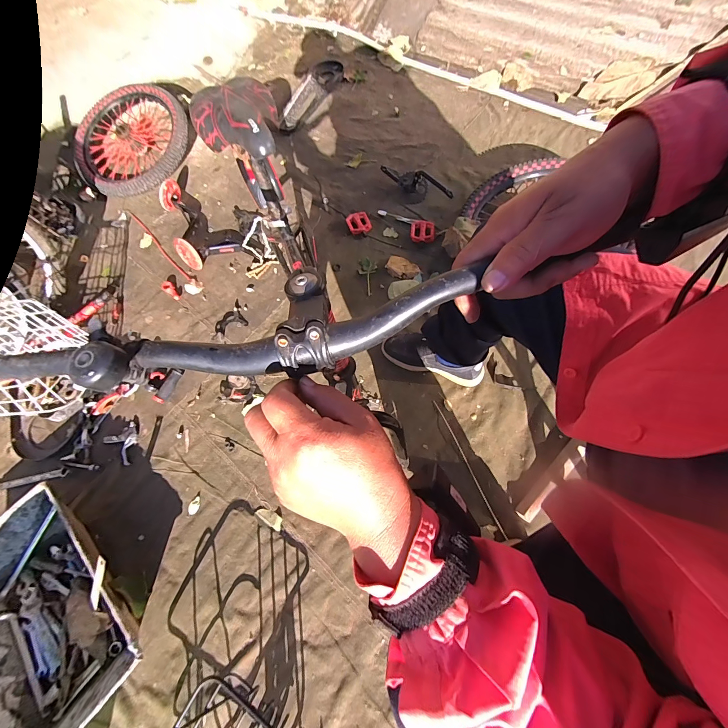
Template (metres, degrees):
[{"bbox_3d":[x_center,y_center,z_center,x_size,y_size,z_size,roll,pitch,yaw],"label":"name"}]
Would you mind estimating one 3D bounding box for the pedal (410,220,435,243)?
[{"bbox_3d":[0.193,-0.439,1.035,0.075,0.026,0.079,5,69,4],"label":"pedal"}]

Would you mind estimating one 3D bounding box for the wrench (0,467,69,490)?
[{"bbox_3d":[-0.888,0.312,0.827,0.227,0.011,0.040,-12,66,1],"label":"wrench"}]

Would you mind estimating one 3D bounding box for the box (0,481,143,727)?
[{"bbox_3d":[-0.680,0.534,0.683,0.475,0.117,0.315,39,76,20],"label":"box"}]

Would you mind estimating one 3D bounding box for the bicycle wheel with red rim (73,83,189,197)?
[{"bbox_3d":[-0.941,-0.918,1.289,0.451,0.150,0.484,35,75,19],"label":"bicycle wheel with red rim"}]

